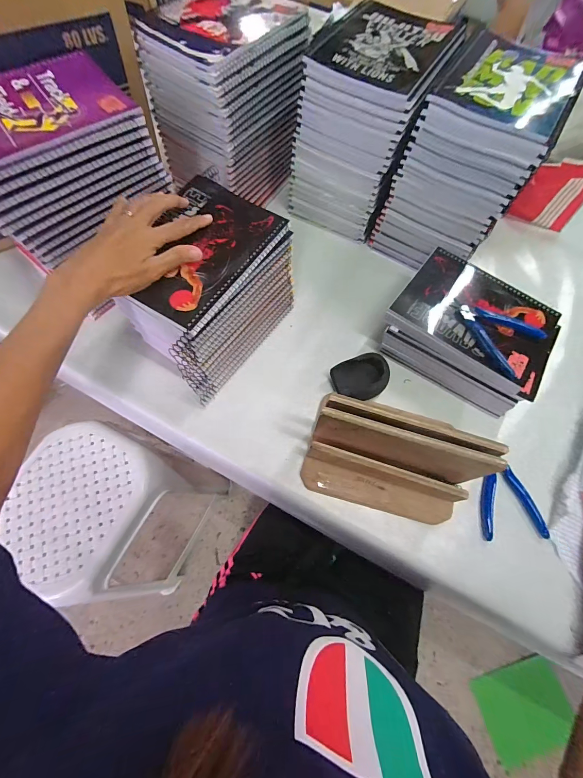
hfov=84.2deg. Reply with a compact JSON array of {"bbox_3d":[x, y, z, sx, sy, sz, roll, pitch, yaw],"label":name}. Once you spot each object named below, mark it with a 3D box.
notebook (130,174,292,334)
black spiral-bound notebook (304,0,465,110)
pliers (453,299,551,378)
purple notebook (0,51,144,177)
[{"bbox_3d":[-0.110,-0.167,0.383,0.135,0.013,0.189,31,70,10],"label":"notebook"},{"bbox_3d":[0.131,-0.471,0.441,0.164,0.016,0.188,30,70,10],"label":"black spiral-bound notebook"},{"bbox_3d":[0.296,-0.080,0.443,0.094,0.018,0.121,-20,70,-10],"label":"pliers"},{"bbox_3d":[-0.280,-0.295,0.343,0.190,0.013,0.143,-36,73,-15],"label":"purple notebook"}]

